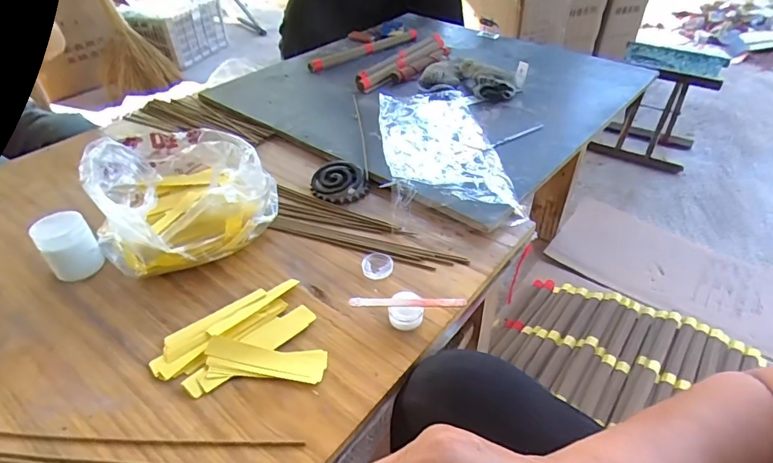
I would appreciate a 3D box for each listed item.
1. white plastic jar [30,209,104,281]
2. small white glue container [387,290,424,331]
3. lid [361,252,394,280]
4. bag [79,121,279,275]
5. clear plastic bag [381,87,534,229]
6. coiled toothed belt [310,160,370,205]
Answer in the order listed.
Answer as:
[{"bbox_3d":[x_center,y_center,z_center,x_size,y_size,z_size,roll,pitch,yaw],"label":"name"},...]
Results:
[{"bbox_3d":[-0.384,0.019,0.548,0.054,0.068,0.053,0,41,0],"label":"white plastic jar"},{"bbox_3d":[0.022,0.086,0.484,0.035,0.030,0.031,9,42,11],"label":"small white glue container"},{"bbox_3d":[-0.011,0.041,0.554,0.037,0.005,0.041,6,41,7],"label":"lid"},{"bbox_3d":[-0.270,-0.054,0.605,0.226,0.089,0.239,-27,48,-28],"label":"bag"},{"bbox_3d":[0.083,-0.138,0.730,0.172,0.047,0.374,-4,41,-5],"label":"clear plastic bag"},{"bbox_3d":[-0.070,-0.073,0.665,0.081,0.034,0.063,9,42,10],"label":"coiled toothed belt"}]

